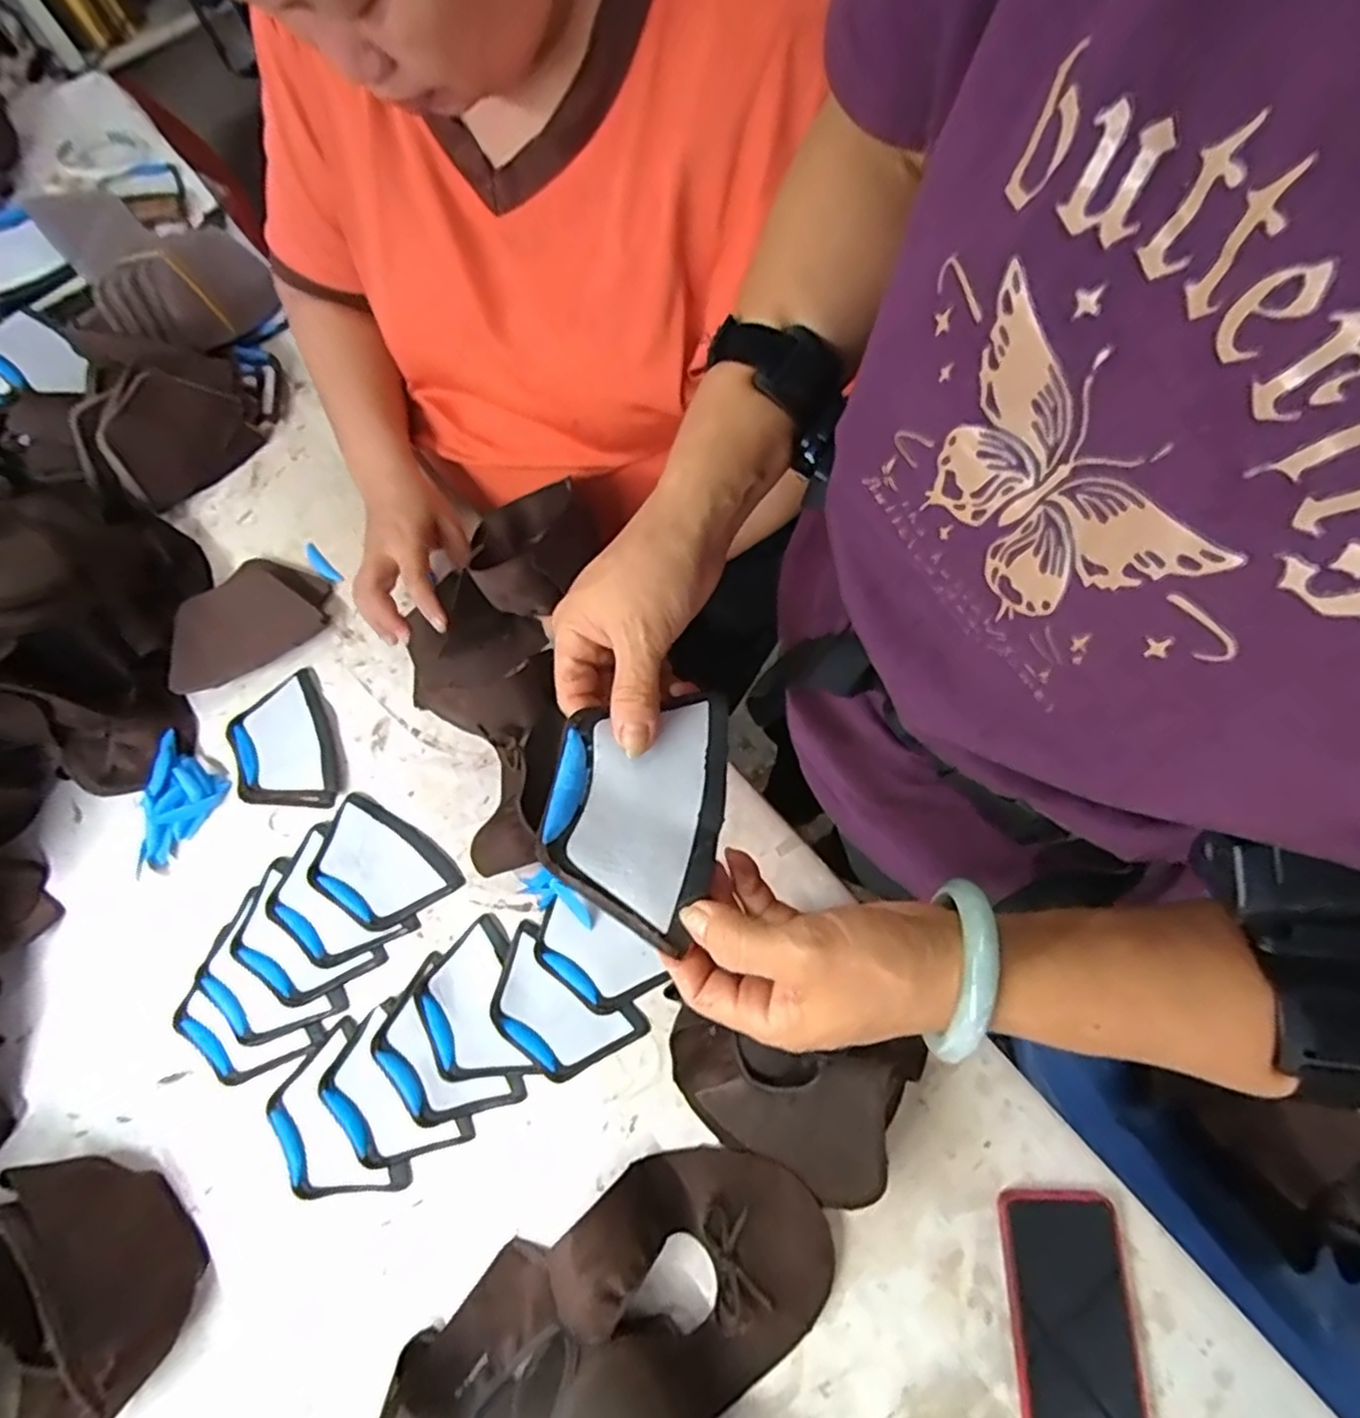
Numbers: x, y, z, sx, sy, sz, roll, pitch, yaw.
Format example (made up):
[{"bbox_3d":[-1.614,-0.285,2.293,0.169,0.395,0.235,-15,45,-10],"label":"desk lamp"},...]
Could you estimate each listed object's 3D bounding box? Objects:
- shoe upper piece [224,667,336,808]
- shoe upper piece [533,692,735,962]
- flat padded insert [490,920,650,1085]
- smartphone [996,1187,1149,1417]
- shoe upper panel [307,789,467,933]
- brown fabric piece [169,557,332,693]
[{"bbox_3d":[-0.344,0.031,0.586,0.081,0.015,0.122,-21,73,-5],"label":"shoe upper piece"},{"bbox_3d":[-0.020,0.042,0.317,0.079,0.024,0.115,12,73,5],"label":"shoe upper piece"},{"bbox_3d":[-0.094,0.229,0.518,0.120,0.013,0.074,34,77,11],"label":"flat padded insert"},{"bbox_3d":[0.258,0.408,0.447,0.080,0.013,0.159,-1,72,1],"label":"smartphone"},{"bbox_3d":[-0.245,0.128,0.555,0.115,0.015,0.078,35,77,12],"label":"shoe upper panel"},{"bbox_3d":[-0.388,-0.079,0.611,0.138,0.030,0.094,-38,75,-10],"label":"brown fabric piece"}]

